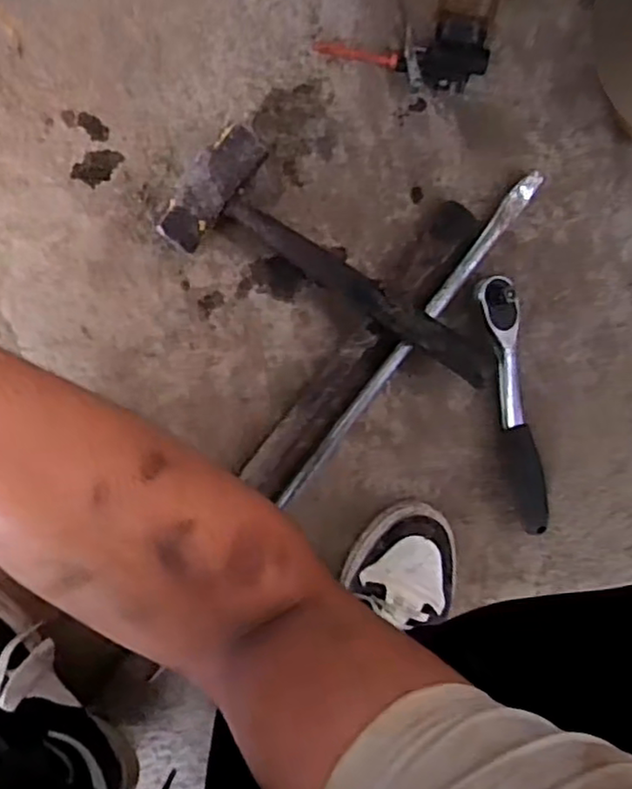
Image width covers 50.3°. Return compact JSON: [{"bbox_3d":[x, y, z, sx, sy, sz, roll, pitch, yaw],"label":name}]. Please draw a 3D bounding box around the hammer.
[{"bbox_3d":[0.017,-0.090,0.577,0.296,0.062,0.102,37,92,-7],"label":"hammer"}]

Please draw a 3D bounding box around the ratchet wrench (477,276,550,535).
[{"bbox_3d":[0.186,0.013,0.614,0.033,0.031,0.238,-14,97,-3],"label":"ratchet wrench"}]

